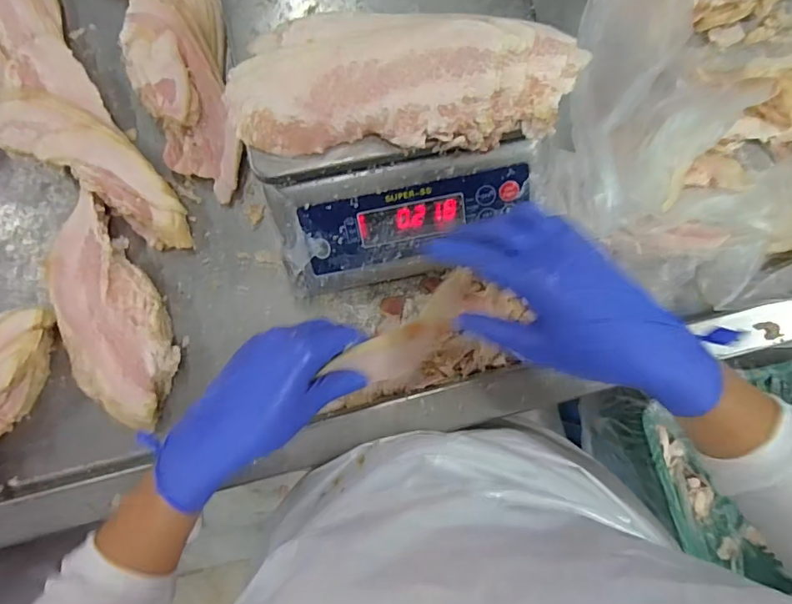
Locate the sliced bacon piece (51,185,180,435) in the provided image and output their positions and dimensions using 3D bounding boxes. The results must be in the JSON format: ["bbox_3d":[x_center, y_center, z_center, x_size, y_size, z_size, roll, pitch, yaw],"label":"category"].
[{"bbox_3d":[-0.248,0.009,0.438,0.085,0.037,0.208,-24,82,-1],"label":"sliced bacon piece"}]

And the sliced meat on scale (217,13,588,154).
[{"bbox_3d":[0.004,-0.154,0.344,0.236,0.028,0.090,-2,82,2],"label":"sliced meat on scale"}]

